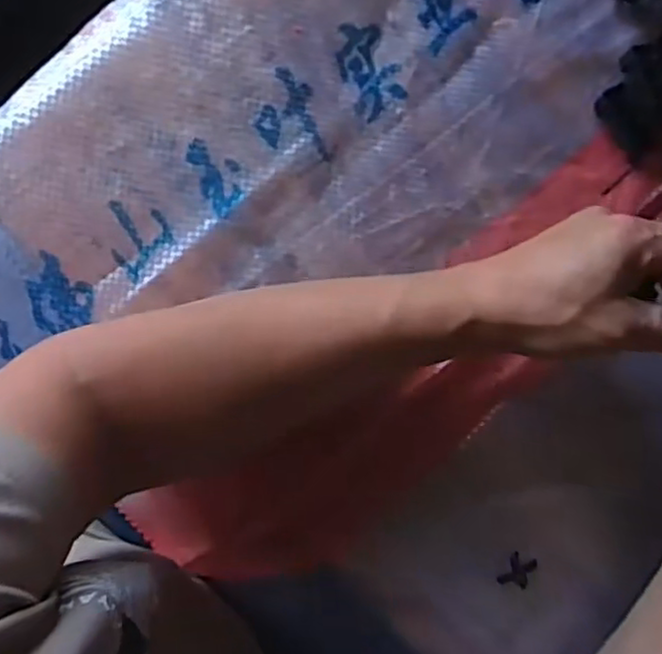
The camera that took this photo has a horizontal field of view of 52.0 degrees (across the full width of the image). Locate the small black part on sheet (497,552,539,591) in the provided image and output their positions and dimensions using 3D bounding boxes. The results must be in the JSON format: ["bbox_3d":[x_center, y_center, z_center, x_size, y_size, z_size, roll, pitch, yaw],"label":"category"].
[{"bbox_3d":[0.113,0.149,0.412,0.019,0.006,0.022,34,85,-8],"label":"small black part on sheet"}]

